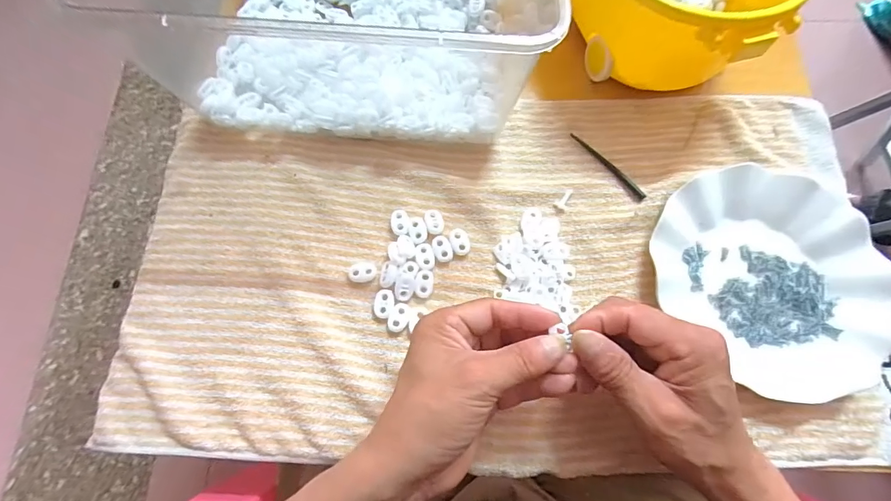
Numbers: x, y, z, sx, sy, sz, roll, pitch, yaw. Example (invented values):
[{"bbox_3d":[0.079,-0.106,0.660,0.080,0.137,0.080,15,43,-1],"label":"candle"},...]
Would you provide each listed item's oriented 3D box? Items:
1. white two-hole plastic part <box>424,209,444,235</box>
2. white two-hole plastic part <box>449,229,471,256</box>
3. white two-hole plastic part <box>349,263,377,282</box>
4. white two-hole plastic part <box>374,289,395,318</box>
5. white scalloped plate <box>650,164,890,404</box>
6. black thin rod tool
[{"bbox_3d":[-0.009,-0.025,0.342,0.015,0.004,0.023,-18,72,-6],"label":"white two-hole plastic part"},{"bbox_3d":[0.012,-0.007,0.338,0.016,0.007,0.023,-19,72,-7],"label":"white two-hole plastic part"},{"bbox_3d":[-0.067,0.018,0.330,0.022,0.004,0.015,0,71,0],"label":"white two-hole plastic part"},{"bbox_3d":[-0.048,0.042,0.319,0.015,0.004,0.022,5,71,2],"label":"white two-hole plastic part"},{"bbox_3d":[0.261,0.021,0.325,0.171,0.021,0.182,0,71,0],"label":"white scalloped plate"},{"bbox_3d":[0.146,-0.077,0.366,0.007,0.004,0.086,-37,75,-12],"label":"black thin rod tool"}]

